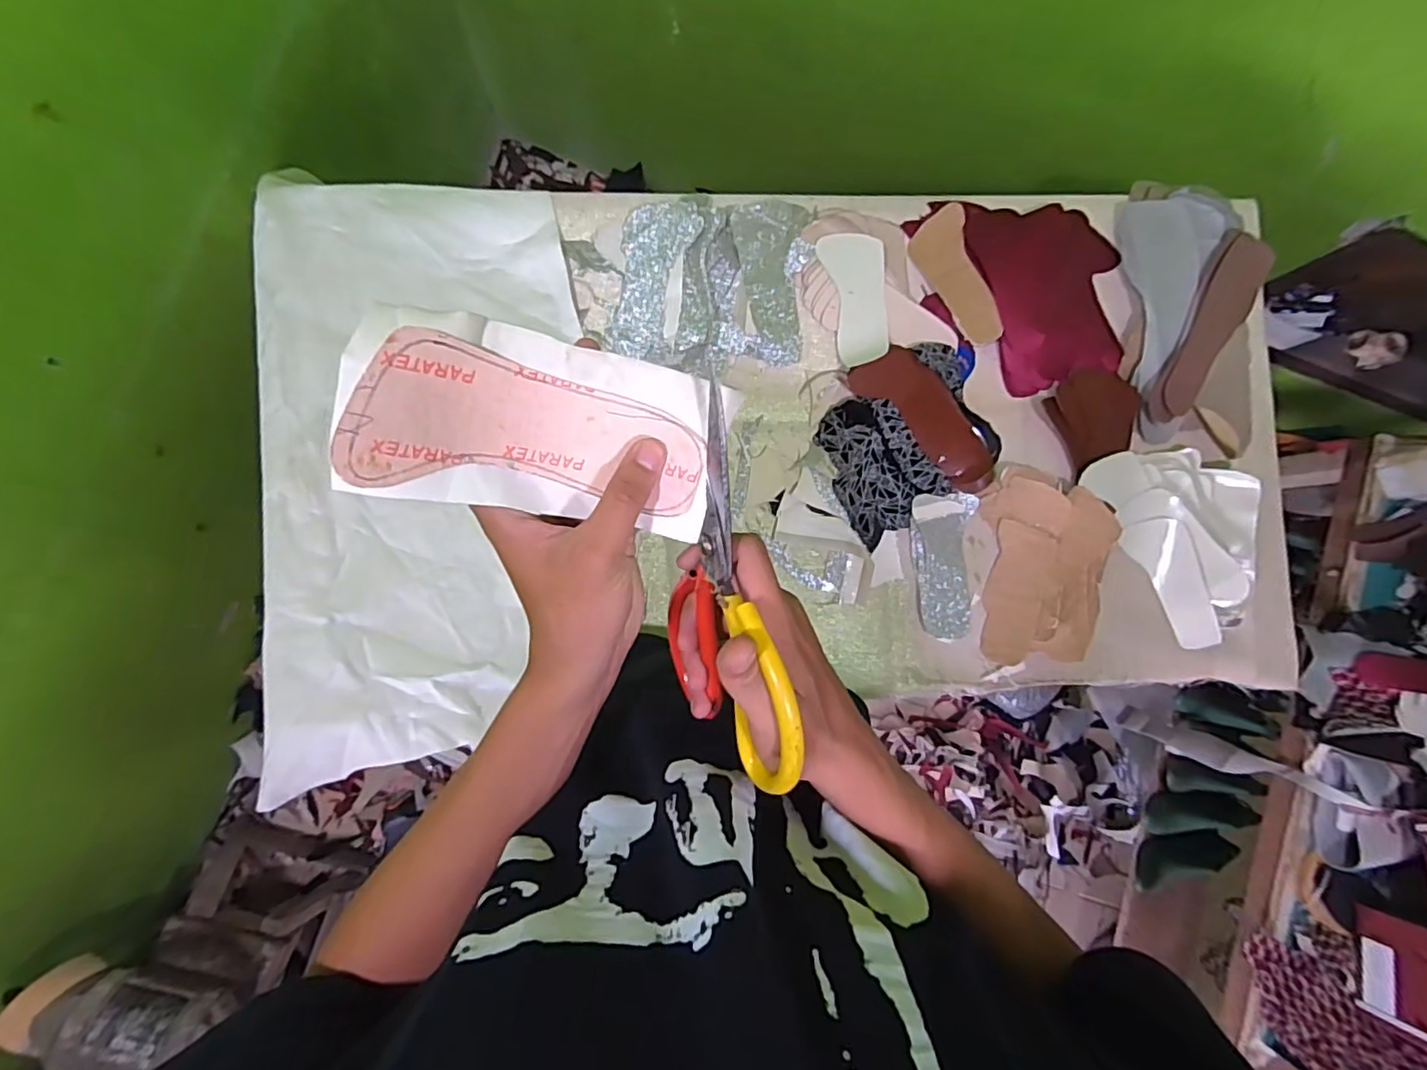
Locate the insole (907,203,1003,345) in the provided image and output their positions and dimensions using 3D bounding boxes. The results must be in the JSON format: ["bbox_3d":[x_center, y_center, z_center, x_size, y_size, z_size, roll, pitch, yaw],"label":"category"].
[{"bbox_3d":[0.294,-0.311,0.731,0.065,0.018,0.166,-17,88,-6],"label":"insole"}]

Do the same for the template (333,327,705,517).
[{"bbox_3d":[-0.084,-0.048,0.287,0.154,0.026,0.066,8,85,-13],"label":"template"}]

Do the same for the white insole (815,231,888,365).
[{"bbox_3d":[0.173,-0.278,0.711,0.071,0.018,0.153,-12,90,9],"label":"white insole"}]

